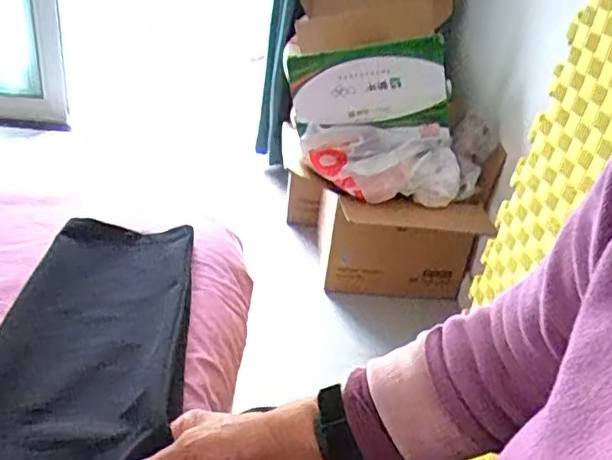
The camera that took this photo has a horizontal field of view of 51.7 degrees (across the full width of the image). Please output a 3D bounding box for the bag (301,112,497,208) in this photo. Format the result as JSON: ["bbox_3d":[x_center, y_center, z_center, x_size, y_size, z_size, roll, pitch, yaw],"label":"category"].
[{"bbox_3d":[0.236,-0.166,1.467,0.461,0.144,0.159,-5,34,-18],"label":"bag"}]

